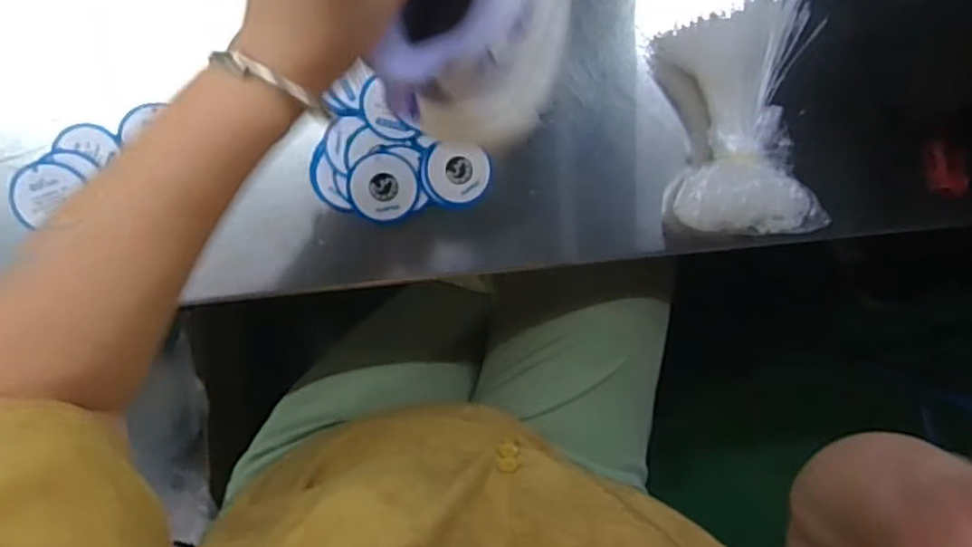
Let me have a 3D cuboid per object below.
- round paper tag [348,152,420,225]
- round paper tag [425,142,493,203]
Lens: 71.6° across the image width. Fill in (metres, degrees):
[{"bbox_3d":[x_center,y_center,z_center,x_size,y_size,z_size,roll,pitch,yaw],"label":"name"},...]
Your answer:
[{"bbox_3d":[-0.070,-0.059,0.463,0.047,0.006,0.047,0,93,-8],"label":"round paper tag"},{"bbox_3d":[-0.020,-0.071,0.475,0.046,0.005,0.041,7,90,-19],"label":"round paper tag"}]

